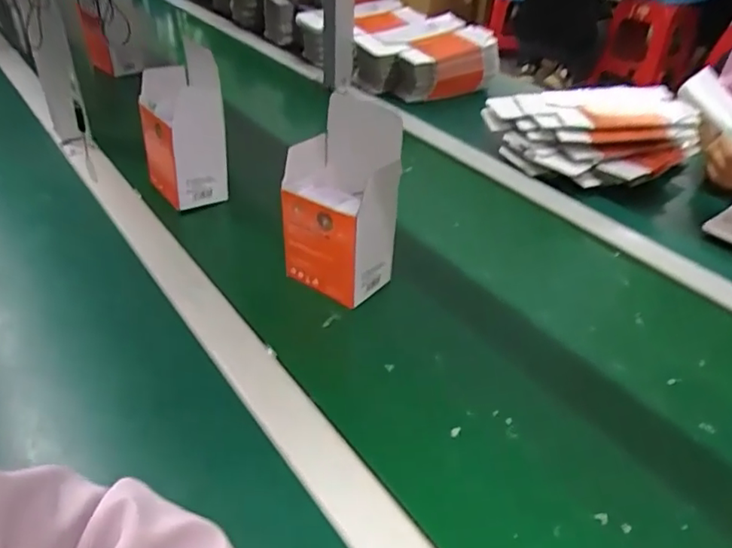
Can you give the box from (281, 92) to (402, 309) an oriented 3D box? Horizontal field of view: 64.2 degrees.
[{"bbox_3d":[-0.020,-0.066,0.552,0.104,0.169,0.076,27,45,27],"label":"box"}]

